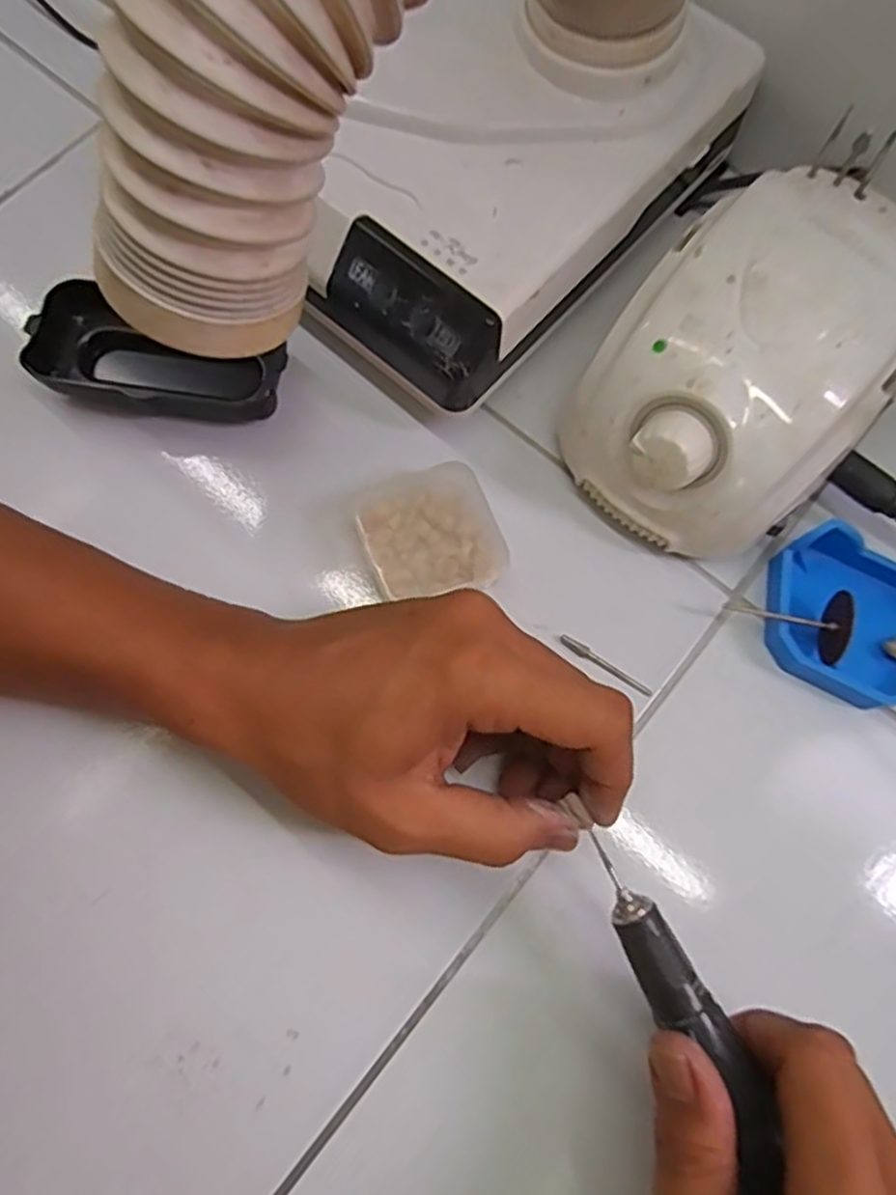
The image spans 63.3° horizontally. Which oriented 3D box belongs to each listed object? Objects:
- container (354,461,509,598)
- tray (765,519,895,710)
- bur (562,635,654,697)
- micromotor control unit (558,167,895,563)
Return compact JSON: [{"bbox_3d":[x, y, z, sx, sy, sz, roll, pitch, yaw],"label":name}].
[{"bbox_3d":[-0.007,-0.027,0.311,0.054,0.015,0.055,-22,76,-8],"label":"container"},{"bbox_3d":[0.172,0.010,0.302,0.079,0.024,0.064,28,75,6],"label":"tray"},{"bbox_3d":[0.067,0.028,0.306,0.044,0.004,0.005,32,77,8],"label":"bur"},{"bbox_3d":[0.120,-0.091,0.299,0.098,0.081,0.137,41,77,9],"label":"micromotor control unit"}]

